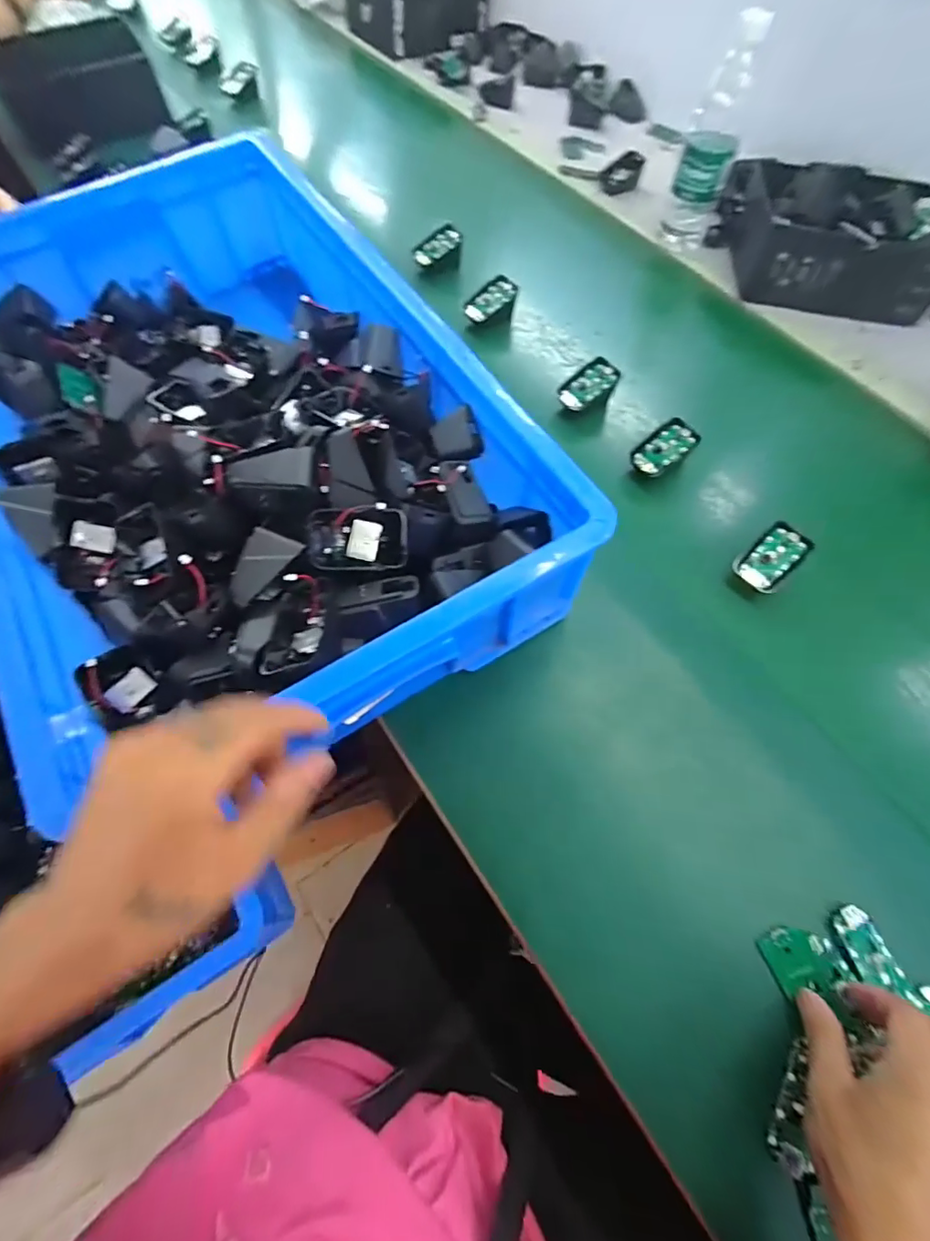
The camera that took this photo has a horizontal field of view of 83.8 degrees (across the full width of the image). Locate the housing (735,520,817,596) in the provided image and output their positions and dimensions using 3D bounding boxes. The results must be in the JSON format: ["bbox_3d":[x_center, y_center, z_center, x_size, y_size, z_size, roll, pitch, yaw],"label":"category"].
[{"bbox_3d":[0.294,-0.061,0.494,0.043,0.015,0.068,43,95,24],"label":"housing"}]

